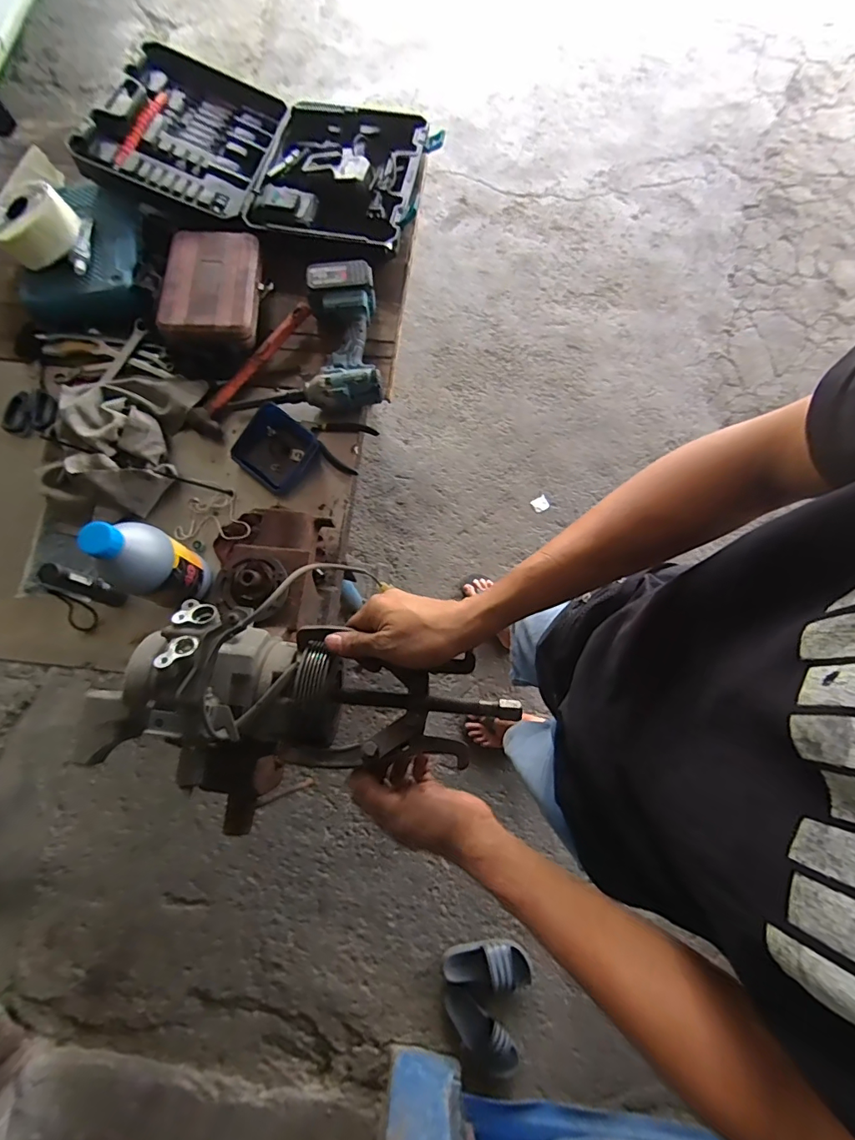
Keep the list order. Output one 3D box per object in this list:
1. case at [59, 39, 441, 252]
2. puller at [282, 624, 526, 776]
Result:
[{"bbox_3d":[-0.288,-0.792,0.874,0.572,0.089,0.365,13,76,2],"label":"case"},{"bbox_3d":[-0.020,0.126,0.433,0.205,0.048,0.117,6,75,0],"label":"puller"}]

